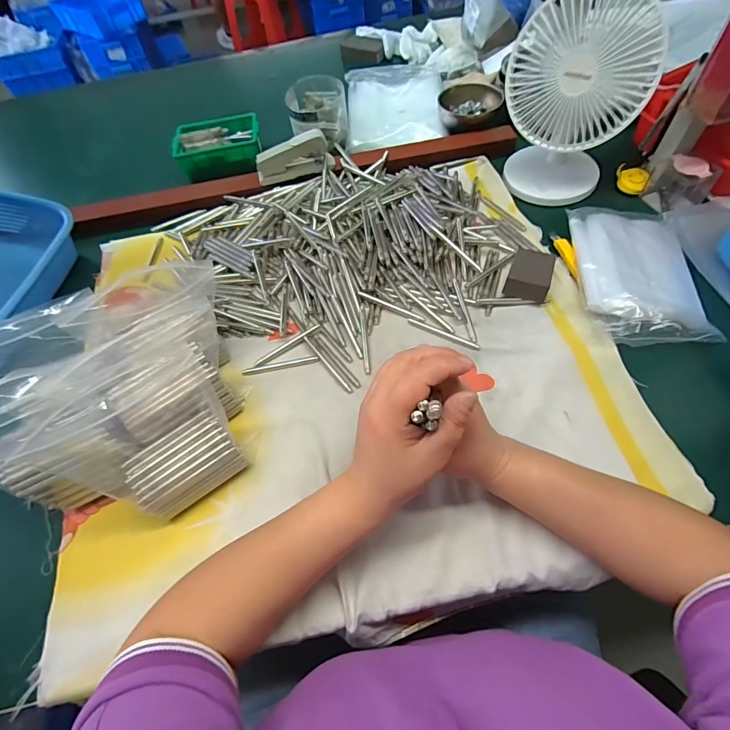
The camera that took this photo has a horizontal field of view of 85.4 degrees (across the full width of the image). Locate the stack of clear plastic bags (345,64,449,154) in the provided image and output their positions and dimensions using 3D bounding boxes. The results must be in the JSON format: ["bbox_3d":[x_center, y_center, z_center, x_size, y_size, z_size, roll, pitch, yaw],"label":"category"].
[{"bbox_3d":[0.058,-0.500,0.748,0.179,0.016,0.252,-4,59,3],"label":"stack of clear plastic bags"}]

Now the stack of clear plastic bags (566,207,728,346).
[{"bbox_3d":[0.331,-0.118,0.481,0.129,0.039,0.207,4,60,8],"label":"stack of clear plastic bags"}]

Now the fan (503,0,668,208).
[{"bbox_3d":[0.267,-0.347,0.518,0.159,0.219,0.104,17,62,15],"label":"fan"}]

